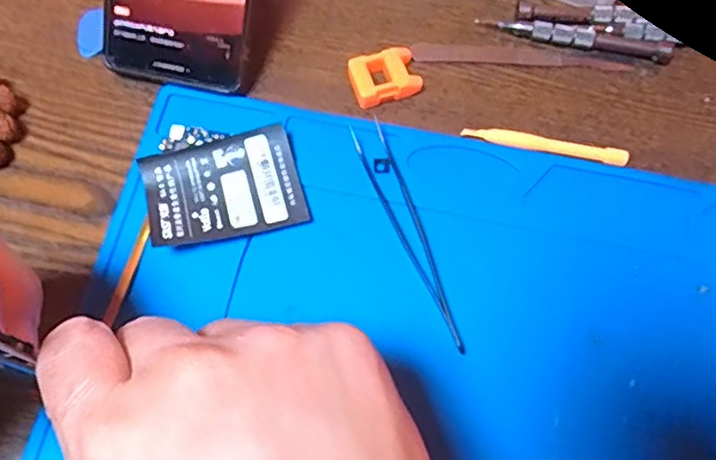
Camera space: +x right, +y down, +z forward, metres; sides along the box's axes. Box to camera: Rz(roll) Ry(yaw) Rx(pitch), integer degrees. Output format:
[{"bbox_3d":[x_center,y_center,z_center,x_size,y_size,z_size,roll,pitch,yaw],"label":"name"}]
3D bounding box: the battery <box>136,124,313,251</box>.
[{"bbox_3d":[-0.065,-0.020,0.300,0.074,0.008,0.051,-14,71,-7],"label":"battery"}]

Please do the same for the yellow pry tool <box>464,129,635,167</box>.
[{"bbox_3d":[0.095,-0.043,0.316,0.082,0.006,0.008,11,70,4],"label":"yellow pry tool"}]

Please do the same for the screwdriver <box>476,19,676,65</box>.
[{"bbox_3d":[0.119,-0.104,0.339,0.104,0.007,0.013,10,70,3],"label":"screwdriver"}]

